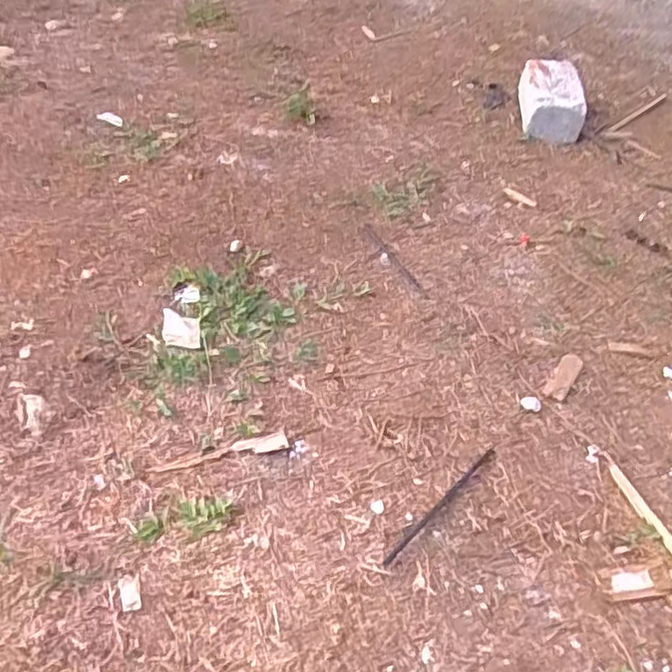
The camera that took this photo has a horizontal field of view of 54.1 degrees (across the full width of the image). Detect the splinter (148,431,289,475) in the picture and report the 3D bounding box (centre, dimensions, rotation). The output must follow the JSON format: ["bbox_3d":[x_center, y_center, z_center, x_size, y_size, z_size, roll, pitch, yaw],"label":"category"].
[{"bbox_3d":[-0.124,0.125,0.696,0.146,0.005,0.021,-10,47,-13],"label":"splinter"}]

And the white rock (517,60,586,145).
[{"bbox_3d":[0.408,-0.455,1.251,0.111,0.074,0.193,6,45,2],"label":"white rock"}]

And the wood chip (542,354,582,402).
[{"bbox_3d":[0.274,0.047,0.789,0.025,0.005,0.090,27,50,21],"label":"wood chip"}]

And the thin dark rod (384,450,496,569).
[{"bbox_3d":[0.107,0.167,0.655,0.007,0.005,0.181,36,53,27],"label":"thin dark rod"}]

